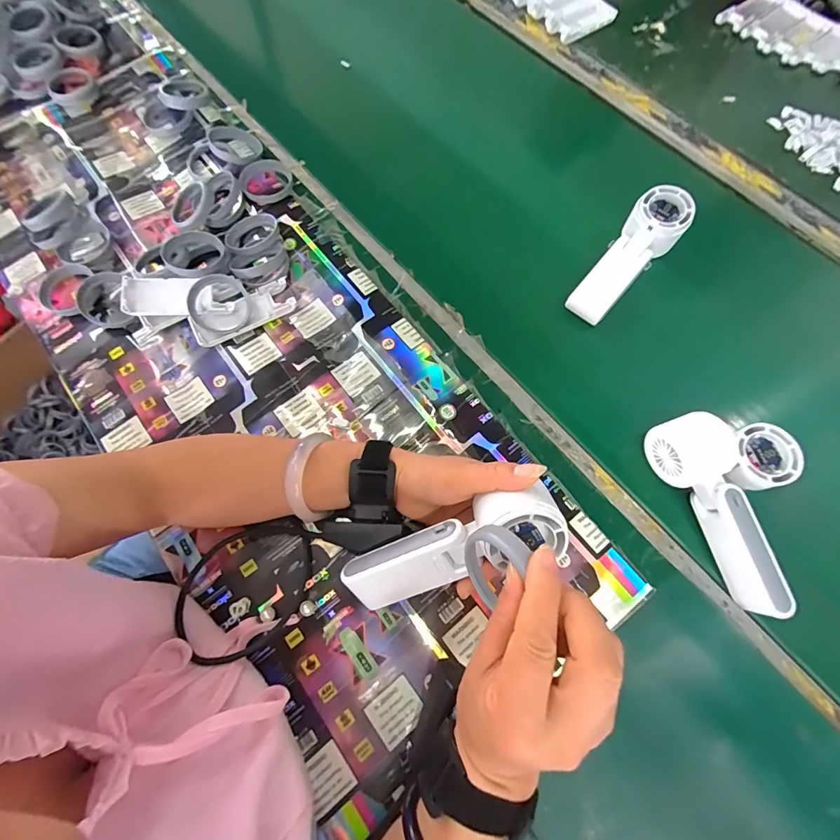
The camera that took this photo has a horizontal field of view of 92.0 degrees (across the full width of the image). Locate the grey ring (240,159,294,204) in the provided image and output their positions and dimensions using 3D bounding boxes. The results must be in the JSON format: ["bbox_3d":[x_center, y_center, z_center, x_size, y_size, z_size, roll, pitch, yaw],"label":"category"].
[{"bbox_3d":[-0.179,-0.279,0.474,0.059,0.011,0.058,0,71,0],"label":"grey ring"}]

